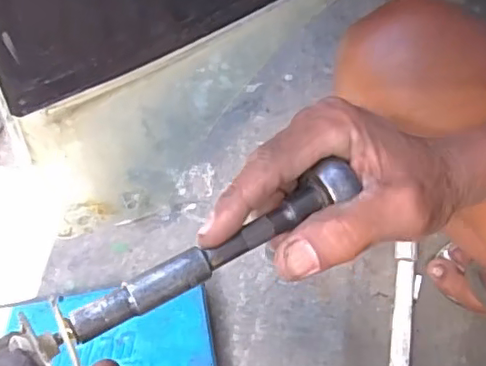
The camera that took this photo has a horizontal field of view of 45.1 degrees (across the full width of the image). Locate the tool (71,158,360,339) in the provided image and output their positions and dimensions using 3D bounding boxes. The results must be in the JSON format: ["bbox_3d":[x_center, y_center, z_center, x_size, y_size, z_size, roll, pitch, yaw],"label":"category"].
[{"bbox_3d":[-0.010,0.030,0.265,0.140,0.016,0.016,-29,70,-15],"label":"tool"}]

